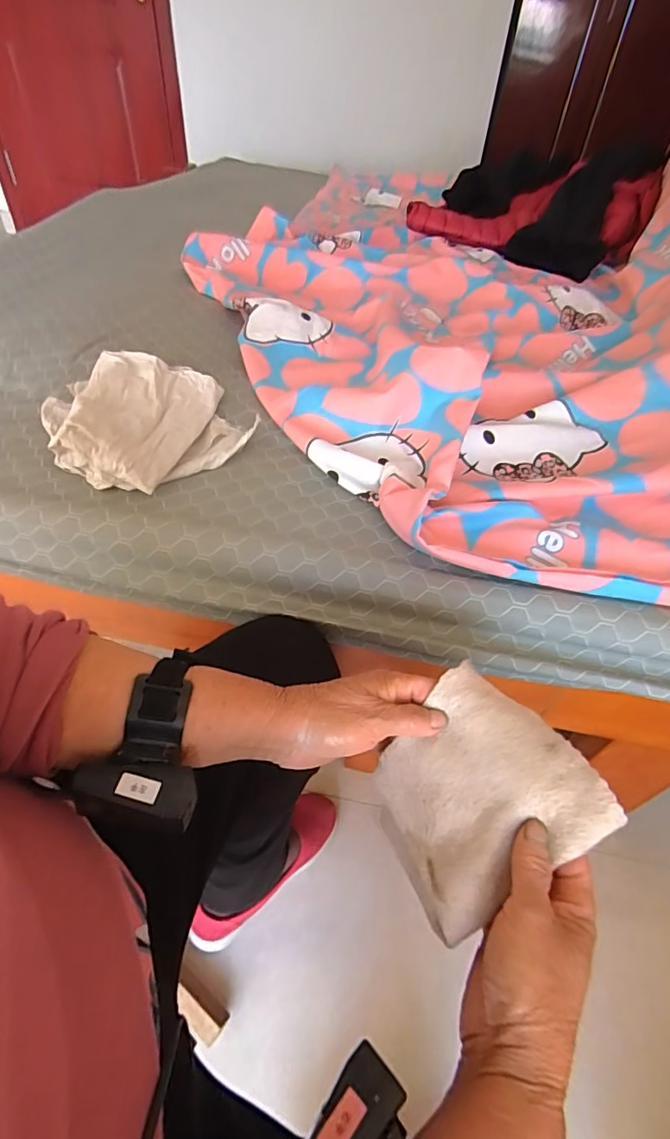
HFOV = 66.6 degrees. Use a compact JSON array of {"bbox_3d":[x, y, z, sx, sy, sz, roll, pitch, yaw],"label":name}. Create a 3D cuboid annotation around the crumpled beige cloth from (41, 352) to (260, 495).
[{"bbox_3d":[-0.240,-0.191,0.632,0.215,0.062,0.250,-26,55,-26],"label":"crumpled beige cloth"}]

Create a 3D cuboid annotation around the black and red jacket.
[{"bbox_3d":[0.468,-0.881,1.221,0.524,0.163,0.436,30,52,21],"label":"black and red jacket"}]

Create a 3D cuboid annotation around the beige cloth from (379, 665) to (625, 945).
[{"bbox_3d":[0.091,0.149,0.345,0.138,0.028,0.126,-39,58,2],"label":"beige cloth"}]

